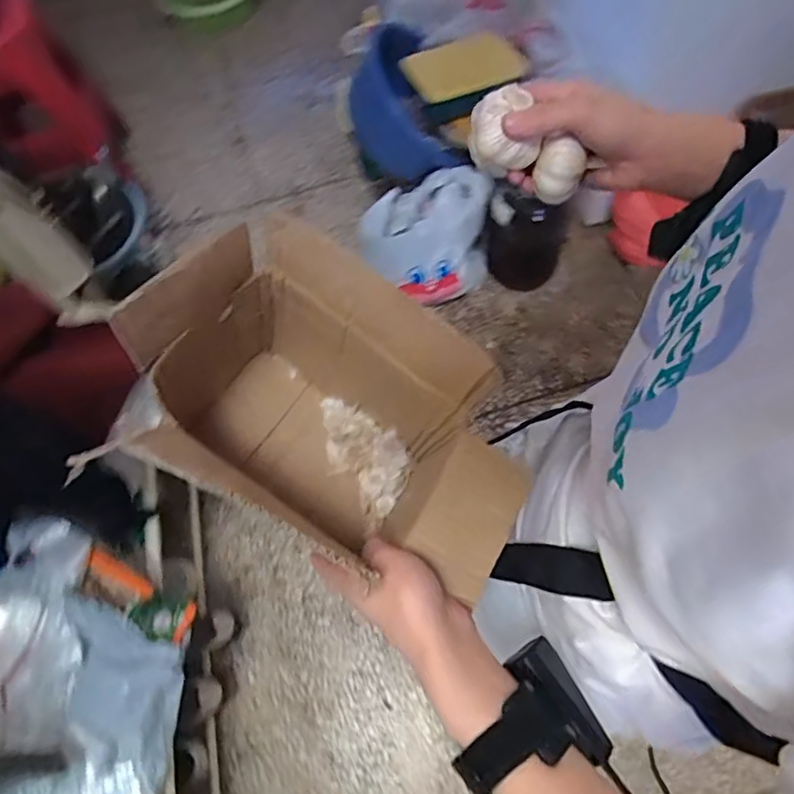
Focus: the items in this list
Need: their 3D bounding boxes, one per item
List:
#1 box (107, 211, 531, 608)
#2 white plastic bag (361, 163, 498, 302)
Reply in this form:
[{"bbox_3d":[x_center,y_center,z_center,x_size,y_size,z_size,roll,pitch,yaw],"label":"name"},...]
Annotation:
[{"bbox_3d":[-0.053,0.028,0.437,0.301,0.238,0.173,30,70,15],"label":"box"},{"bbox_3d":[0.087,-0.419,1.526,0.360,0.233,0.222,-26,66,-9],"label":"white plastic bag"}]

